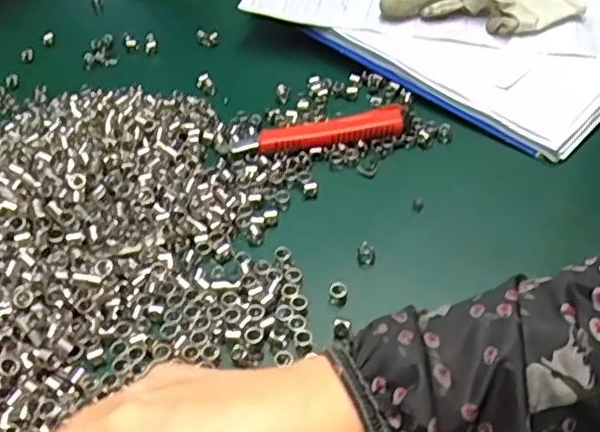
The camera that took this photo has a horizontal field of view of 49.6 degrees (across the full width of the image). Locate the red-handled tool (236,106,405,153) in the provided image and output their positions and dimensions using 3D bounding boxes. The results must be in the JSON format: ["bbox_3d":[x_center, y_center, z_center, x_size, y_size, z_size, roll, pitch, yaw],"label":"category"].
[{"bbox_3d":[0.014,-0.059,0.463,0.119,0.013,0.022,-8,46,-4],"label":"red-handled tool"}]

